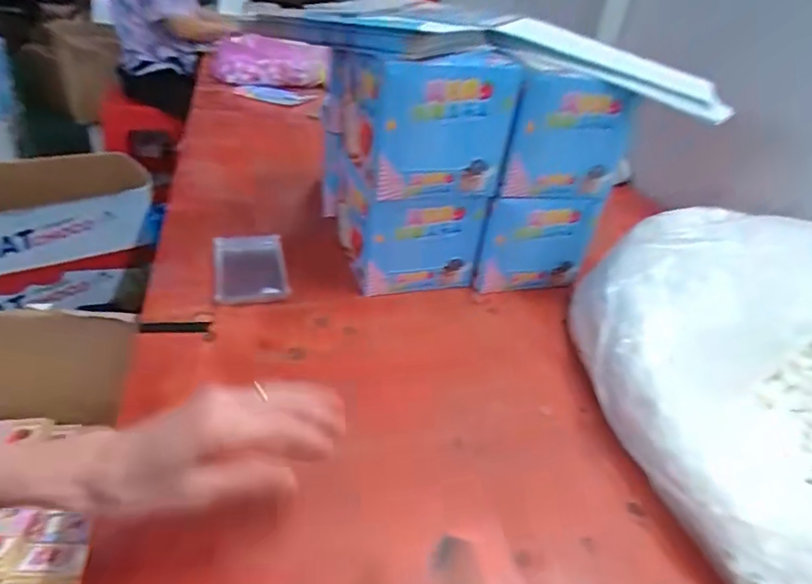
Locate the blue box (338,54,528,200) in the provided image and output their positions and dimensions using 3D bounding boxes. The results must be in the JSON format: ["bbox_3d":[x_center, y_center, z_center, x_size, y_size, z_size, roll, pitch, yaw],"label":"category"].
[{"bbox_3d":[0.009,-0.203,0.562,0.145,0.137,0.186,-12,38,-26],"label":"blue box"}]

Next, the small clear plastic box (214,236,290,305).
[{"bbox_3d":[-0.191,-0.030,0.604,0.085,0.014,0.136,-6,36,-19],"label":"small clear plastic box"}]

